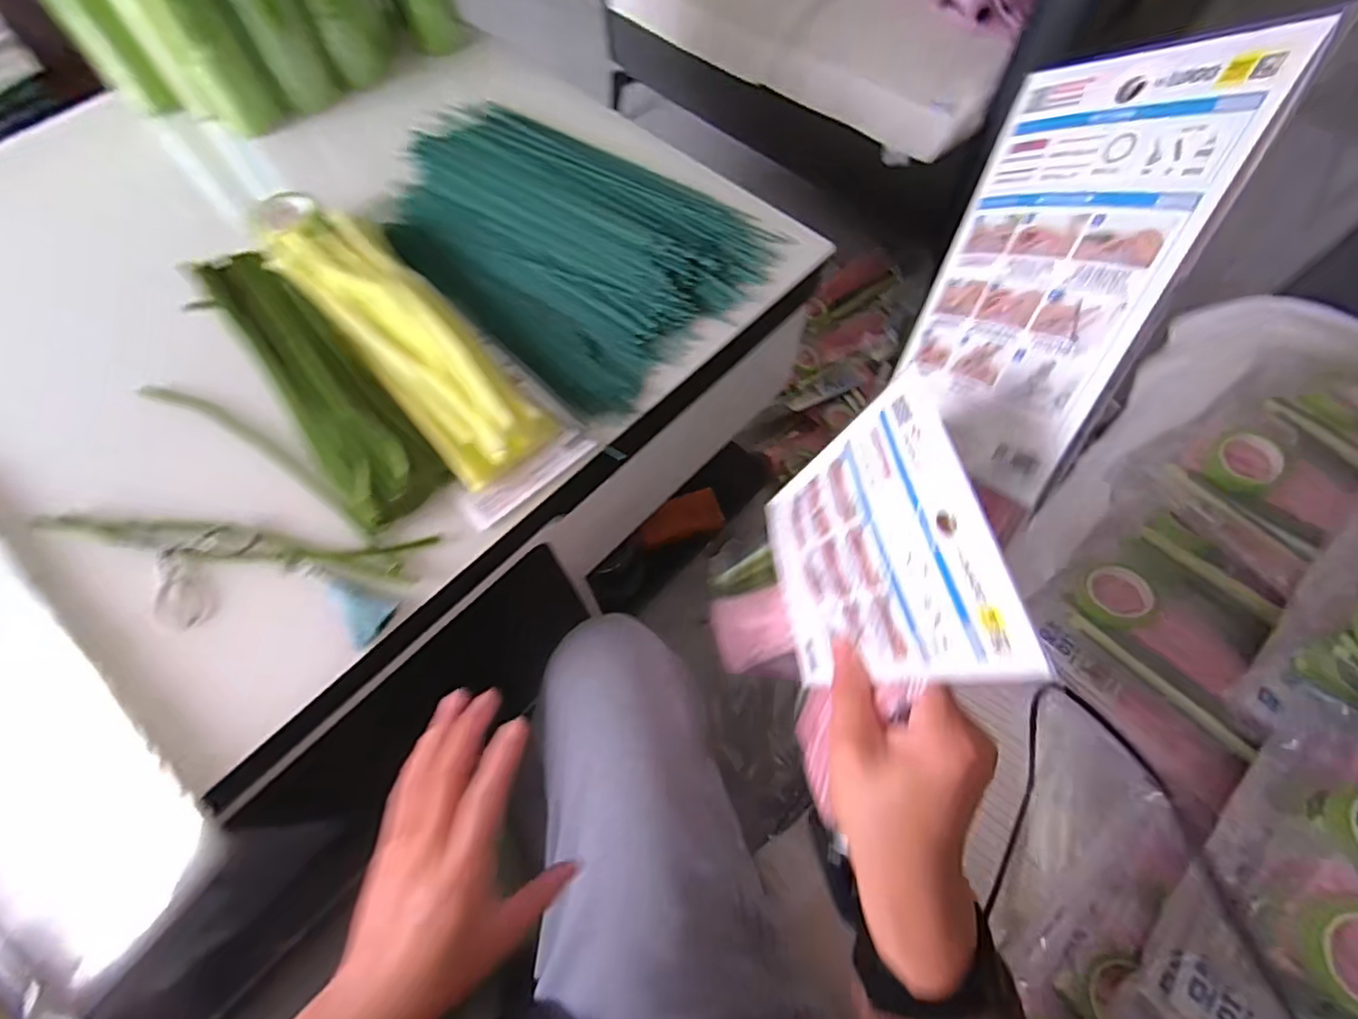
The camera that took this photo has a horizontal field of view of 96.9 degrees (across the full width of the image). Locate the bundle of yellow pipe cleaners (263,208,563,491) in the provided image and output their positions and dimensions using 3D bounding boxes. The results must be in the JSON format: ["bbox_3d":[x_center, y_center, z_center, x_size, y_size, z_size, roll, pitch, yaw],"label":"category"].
[{"bbox_3d":[-0.234,-0.149,0.498,0.087,0.040,0.330,-41,71,-16],"label":"bundle of yellow pipe cleaners"}]

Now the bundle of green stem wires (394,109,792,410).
[{"bbox_3d":[-0.121,-0.268,0.570,0.367,0.010,0.248,37,71,16],"label":"bundle of green stem wires"}]

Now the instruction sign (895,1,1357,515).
[{"bbox_3d":[0.151,-0.099,0.251,0.010,0.173,0.113,15,17,-29],"label":"instruction sign"}]

